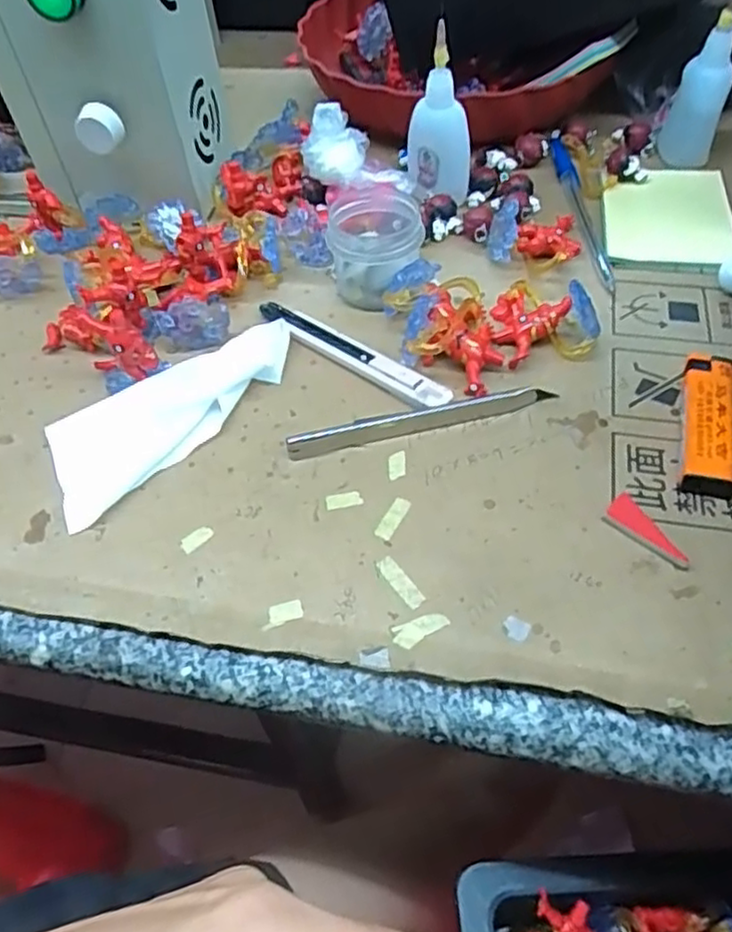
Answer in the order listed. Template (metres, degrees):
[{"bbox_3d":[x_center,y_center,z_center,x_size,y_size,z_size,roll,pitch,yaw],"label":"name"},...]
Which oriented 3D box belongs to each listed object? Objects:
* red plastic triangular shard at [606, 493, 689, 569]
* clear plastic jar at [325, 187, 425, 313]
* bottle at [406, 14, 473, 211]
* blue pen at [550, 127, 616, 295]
[{"bbox_3d":[0.121,0.028,0.294,0.014,0.005,0.039,-38,58,-23],"label":"red plastic triangular shard"},{"bbox_3d":[0.005,-0.125,0.398,0.051,0.043,0.057,-6,52,1],"label":"clear plastic jar"},{"bbox_3d":[0.045,-0.211,0.424,0.032,0.095,0.026,-27,54,-16],"label":"bottle"},{"bbox_3d":[0.138,-0.167,0.443,0.013,0.012,0.162,-4,52,2],"label":"blue pen"}]

